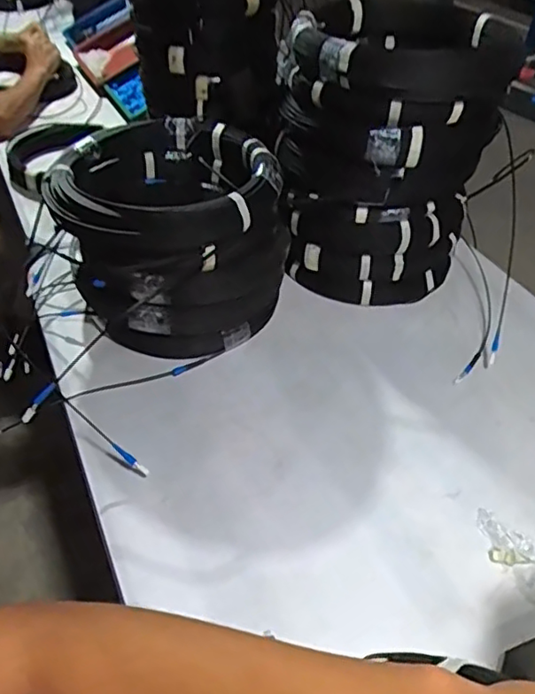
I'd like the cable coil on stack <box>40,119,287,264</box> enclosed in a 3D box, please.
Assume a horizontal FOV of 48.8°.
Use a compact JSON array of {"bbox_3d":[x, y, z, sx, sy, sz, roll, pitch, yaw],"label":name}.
[{"bbox_3d":[-0.139,-0.226,0.804,0.296,0.062,0.300,-4,43,-9],"label":"cable coil on stack"}]

